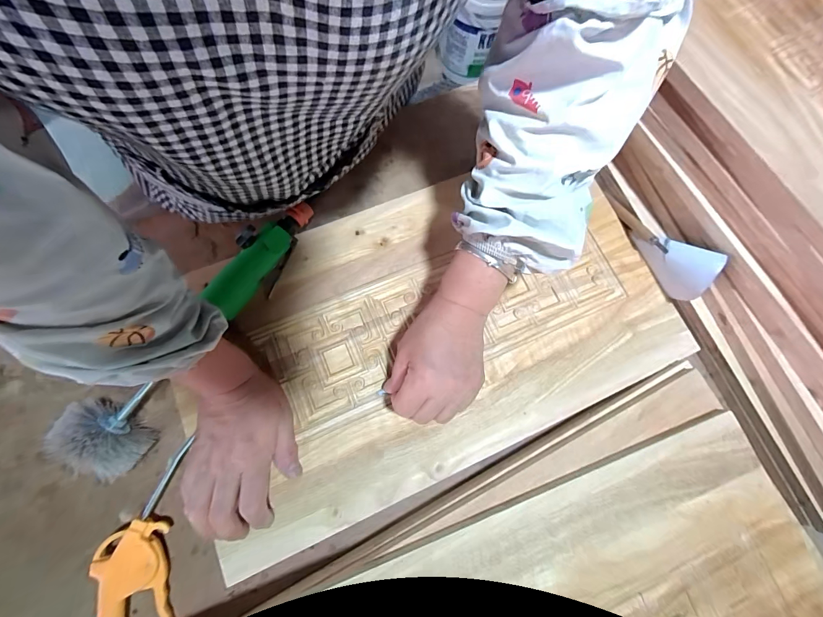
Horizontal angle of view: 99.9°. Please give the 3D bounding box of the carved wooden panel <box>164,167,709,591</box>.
[{"bbox_3d":[0.022,0.012,0.409,0.554,0.019,0.326,-22,76,-8],"label":"carved wooden panel"}]

